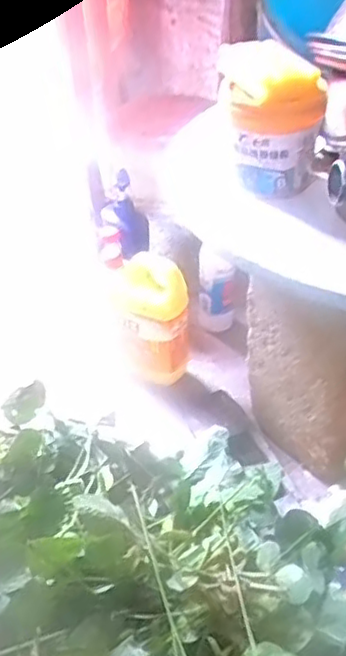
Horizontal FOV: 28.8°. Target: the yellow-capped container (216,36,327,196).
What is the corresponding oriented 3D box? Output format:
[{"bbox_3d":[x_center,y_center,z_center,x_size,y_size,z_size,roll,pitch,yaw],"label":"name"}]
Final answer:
[{"bbox_3d":[0.113,-0.254,0.796,0.119,0.142,0.134,4,39,4],"label":"yellow-capped container"}]

